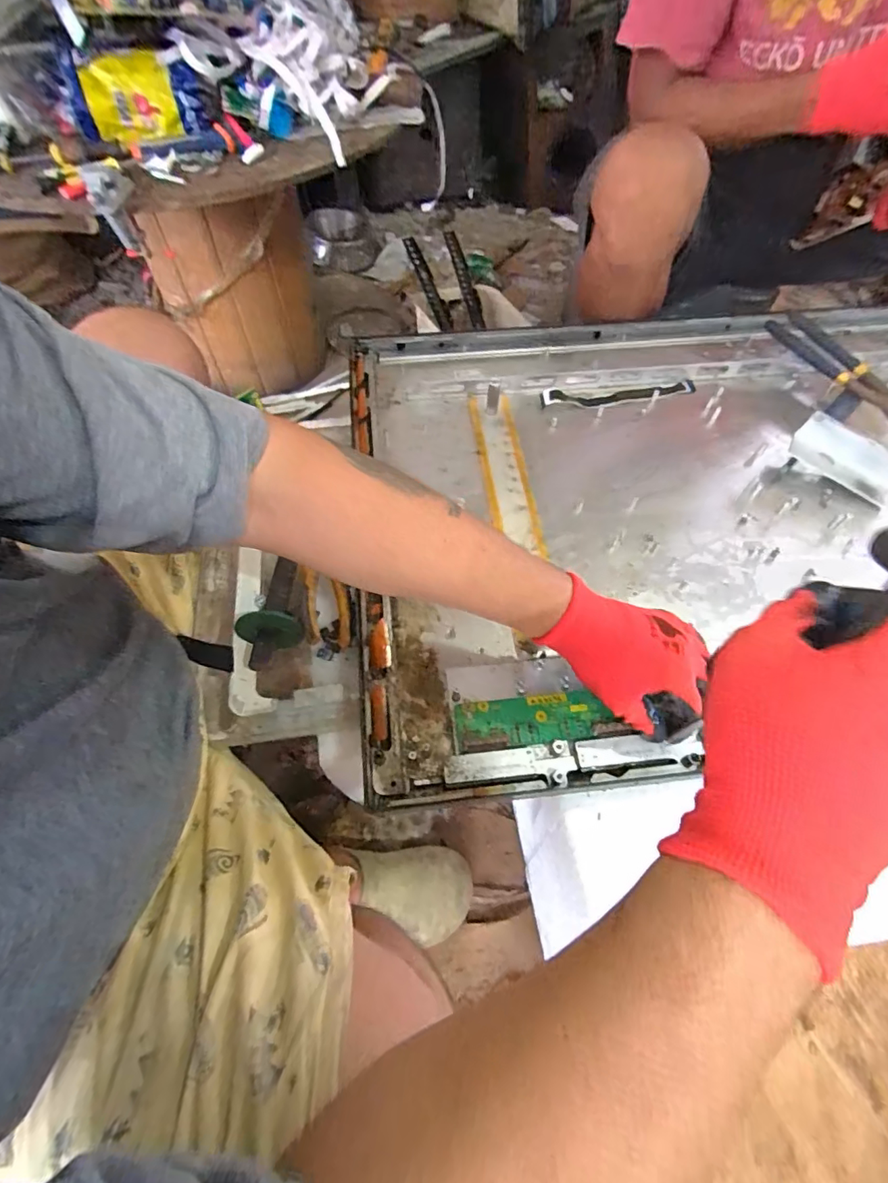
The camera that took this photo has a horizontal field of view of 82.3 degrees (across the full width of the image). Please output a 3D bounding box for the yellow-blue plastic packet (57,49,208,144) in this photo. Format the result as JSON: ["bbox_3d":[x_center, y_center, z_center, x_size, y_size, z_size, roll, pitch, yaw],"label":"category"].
[{"bbox_3d":[-0.378,-0.607,0.627,0.151,0.079,0.026,-8,40,-10],"label":"yellow-blue plastic packet"}]

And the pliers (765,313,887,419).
[{"bbox_3d":[0.536,-0.298,0.678,0.064,0.030,0.225,-26,63,-14],"label":"pliers"}]

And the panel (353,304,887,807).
[{"bbox_3d":[0.396,-0.124,0.587,0.981,0.038,0.597,-6,60,-3],"label":"panel"}]

